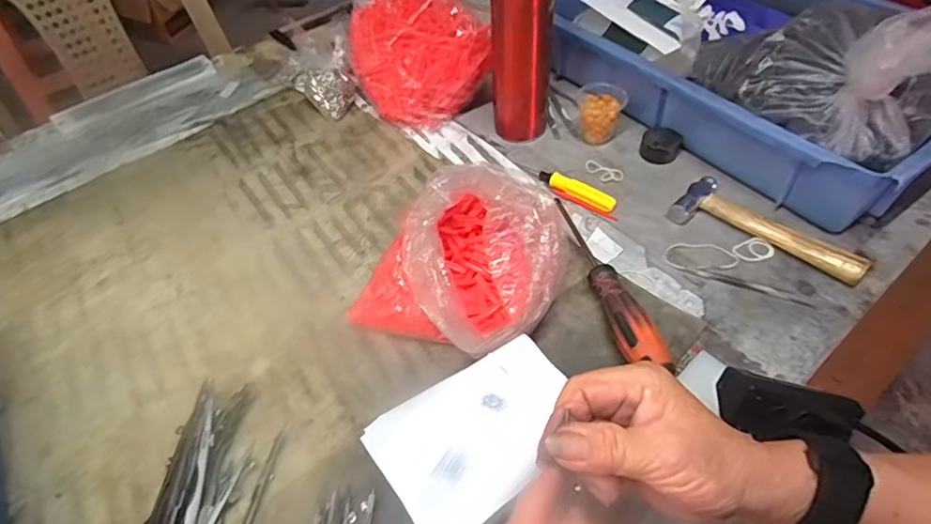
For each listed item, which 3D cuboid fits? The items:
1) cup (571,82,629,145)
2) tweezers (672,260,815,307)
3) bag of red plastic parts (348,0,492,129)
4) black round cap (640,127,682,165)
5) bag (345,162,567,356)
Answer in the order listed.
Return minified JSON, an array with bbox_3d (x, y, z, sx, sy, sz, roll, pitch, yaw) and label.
[{"bbox_3d":[0.144,-0.164,0.576,0.053,0.049,0.064,15,53,15],"label":"cup"},{"bbox_3d":[0.231,0.016,0.449,0.107,0.004,0.010,19,54,18],"label":"tweezers"},{"bbox_3d":[-0.061,-0.255,0.630,0.145,0.109,0.187,-12,51,-7],"label":"bag of red plastic parts"},{"bbox_3d":[0.204,-0.123,0.556,0.036,0.028,0.036,-1,50,2],"label":"black round cap"},{"bbox_3d":[0.001,0.002,0.425,0.147,0.092,0.139,26,56,22],"label":"bag"}]

